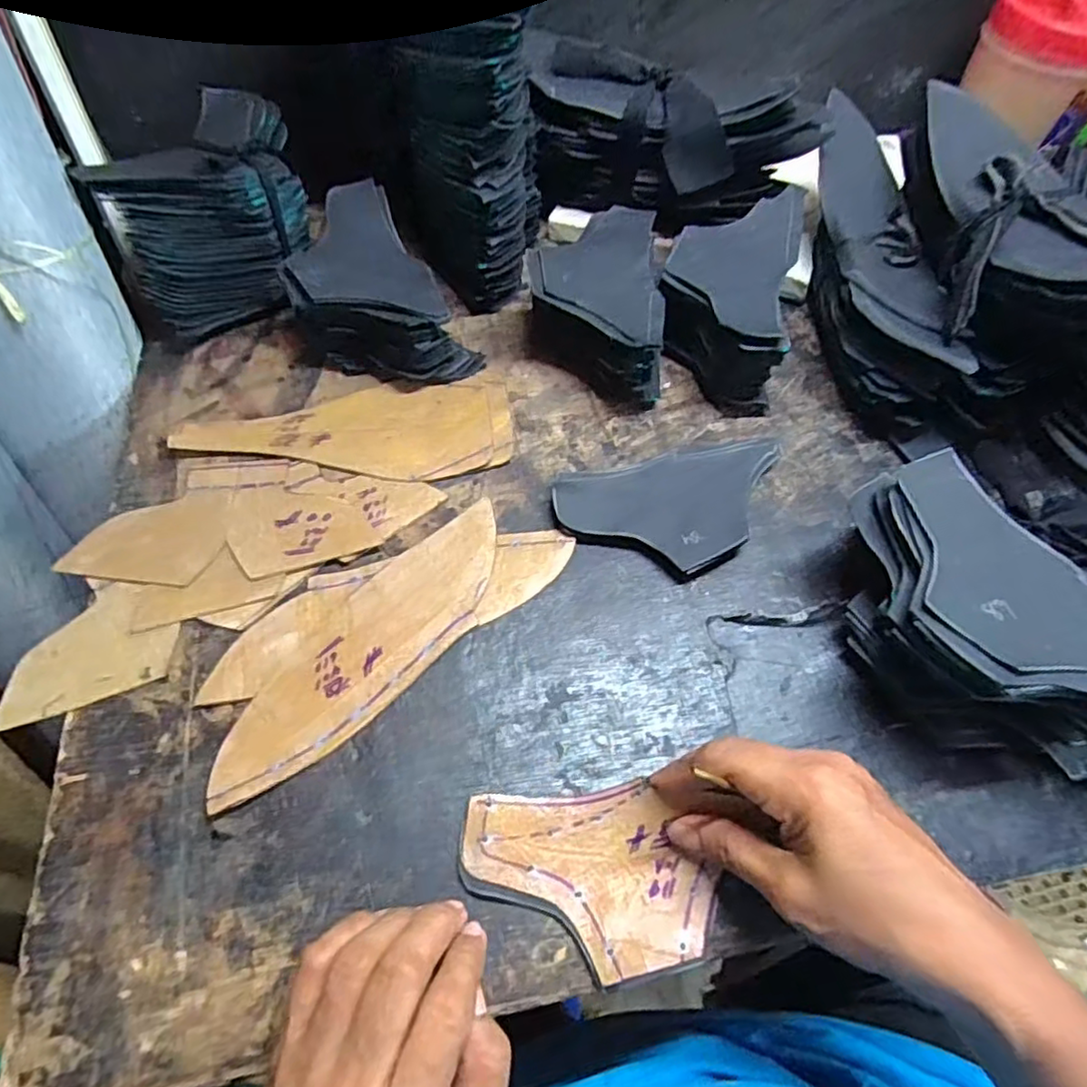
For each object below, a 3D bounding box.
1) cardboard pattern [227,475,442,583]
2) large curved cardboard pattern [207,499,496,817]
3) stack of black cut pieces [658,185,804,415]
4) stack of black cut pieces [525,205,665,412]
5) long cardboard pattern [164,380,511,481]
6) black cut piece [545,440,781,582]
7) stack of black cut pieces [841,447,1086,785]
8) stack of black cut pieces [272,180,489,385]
[{"bbox_3d":[-0.128,-0.017,0.398,0.123,0.004,0.065,-12,58,-10],"label":"cardboard pattern"},{"bbox_3d":[-0.091,0.054,0.353,0.061,0.006,0.203,33,61,17],"label":"large curved cardboard pattern"},{"bbox_3d":[0.130,-0.176,0.467,0.086,0.079,0.151,11,57,5],"label":"stack of black cut pieces"},{"bbox_3d":[0.036,-0.171,0.470,0.091,0.061,0.150,1,57,-2],"label":"stack of black cut pieces"},{"bbox_3d":[-0.128,-0.079,0.434,0.211,0.010,0.079,0,57,-2],"label":"long cardboard pattern"},{"bbox_3d":[0.085,-0.020,0.403,0.147,0.016,0.083,-12,58,-9],"label":"black cut piece"},{"bbox_3d":[0.220,0.048,0.329,0.100,0.078,0.177,-28,62,-19],"label":"stack of black cut pieces"},{"bbox_3d":[-0.123,-0.173,0.457,0.096,0.074,0.140,-32,64,-20],"label":"stack of black cut pieces"}]

